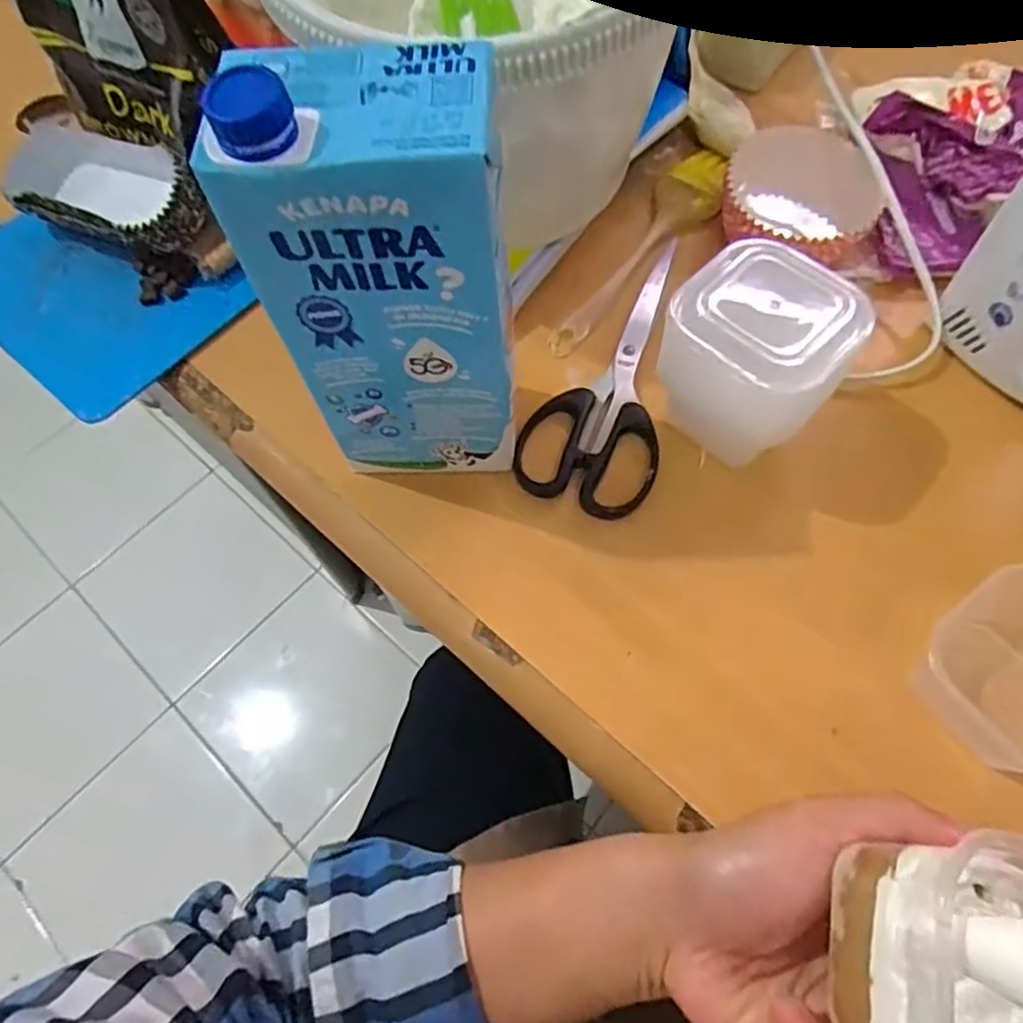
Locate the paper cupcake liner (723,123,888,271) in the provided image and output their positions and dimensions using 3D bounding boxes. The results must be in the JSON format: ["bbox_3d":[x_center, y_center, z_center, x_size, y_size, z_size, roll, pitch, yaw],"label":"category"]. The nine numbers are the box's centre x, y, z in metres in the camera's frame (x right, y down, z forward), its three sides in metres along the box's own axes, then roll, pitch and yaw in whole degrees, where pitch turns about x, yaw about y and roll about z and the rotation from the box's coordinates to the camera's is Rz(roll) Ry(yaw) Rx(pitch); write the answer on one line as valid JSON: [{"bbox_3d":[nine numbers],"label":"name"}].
[{"bbox_3d":[0.182,-0.196,0.422,0.095,0.037,0.095,-1,64,3],"label":"paper cupcake liner"}]

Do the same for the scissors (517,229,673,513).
[{"bbox_3d":[0.069,-0.082,0.397,0.073,0.007,0.186,22,67,14],"label":"scissors"}]

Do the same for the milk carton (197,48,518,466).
[{"bbox_3d":[-0.046,-0.089,0.296,0.092,0.203,0.052,-1,64,3],"label":"milk carton"}]

